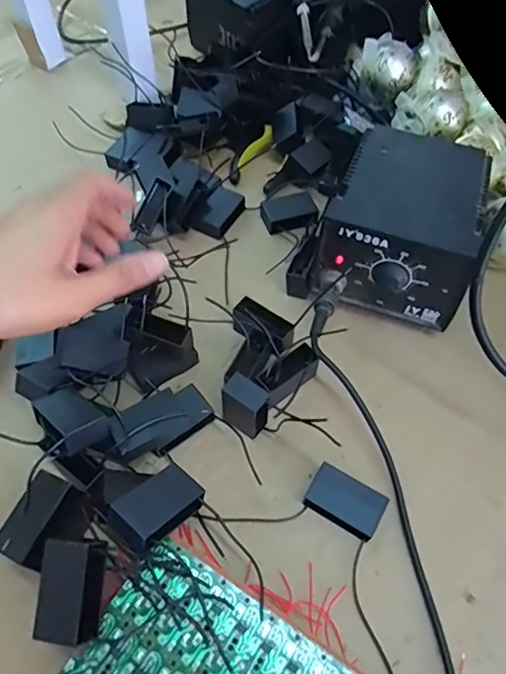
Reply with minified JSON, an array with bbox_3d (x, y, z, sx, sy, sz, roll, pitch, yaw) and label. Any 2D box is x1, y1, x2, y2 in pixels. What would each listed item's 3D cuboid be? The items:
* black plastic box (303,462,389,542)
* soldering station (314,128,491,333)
[{"bbox_3d":[0.061,0.109,0.332,0.047,0.016,0.031,26,62,15],"label":"black plastic box"},{"bbox_3d":[0.125,-0.094,0.414,0.109,0.090,0.140,18,60,11],"label":"soldering station"}]

